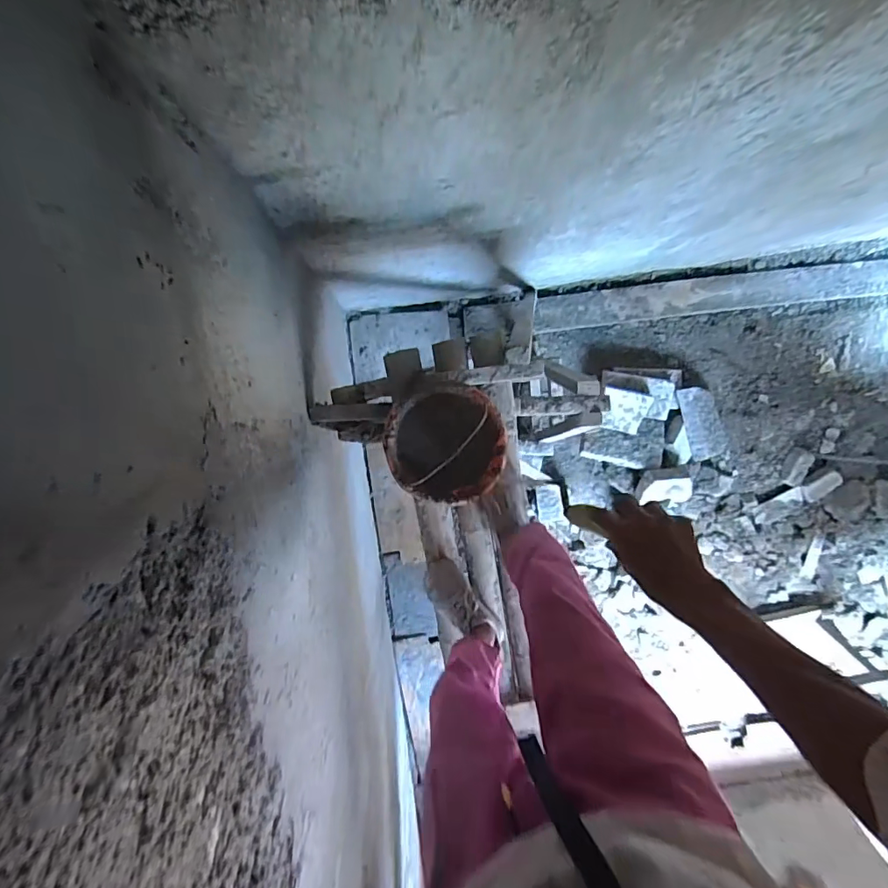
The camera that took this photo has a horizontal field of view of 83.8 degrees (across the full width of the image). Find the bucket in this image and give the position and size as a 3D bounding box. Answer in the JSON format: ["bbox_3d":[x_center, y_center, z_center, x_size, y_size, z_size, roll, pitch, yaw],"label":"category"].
[{"bbox_3d":[0.005,-0.002,1.141,0.238,0.241,0.247,0,96,-3],"label":"bucket"}]

